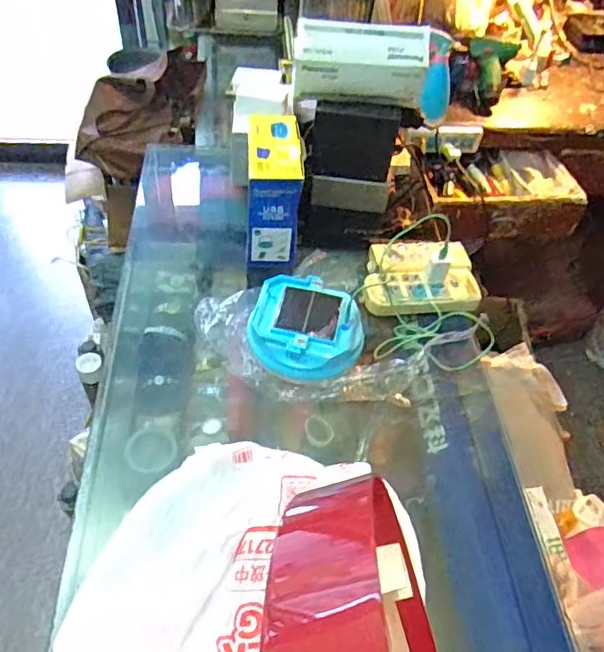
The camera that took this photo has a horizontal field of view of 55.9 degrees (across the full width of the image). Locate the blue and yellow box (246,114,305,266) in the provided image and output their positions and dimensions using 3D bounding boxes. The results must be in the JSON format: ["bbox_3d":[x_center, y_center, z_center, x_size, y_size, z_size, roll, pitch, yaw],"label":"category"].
[{"bbox_3d":[-0.052,-0.240,1.009,0.086,0.181,0.195,-1,50,-6],"label":"blue and yellow box"}]

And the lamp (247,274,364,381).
[{"bbox_3d":[0.000,0.001,0.872,0.170,0.053,0.156,3,50,-3],"label":"lamp"}]

